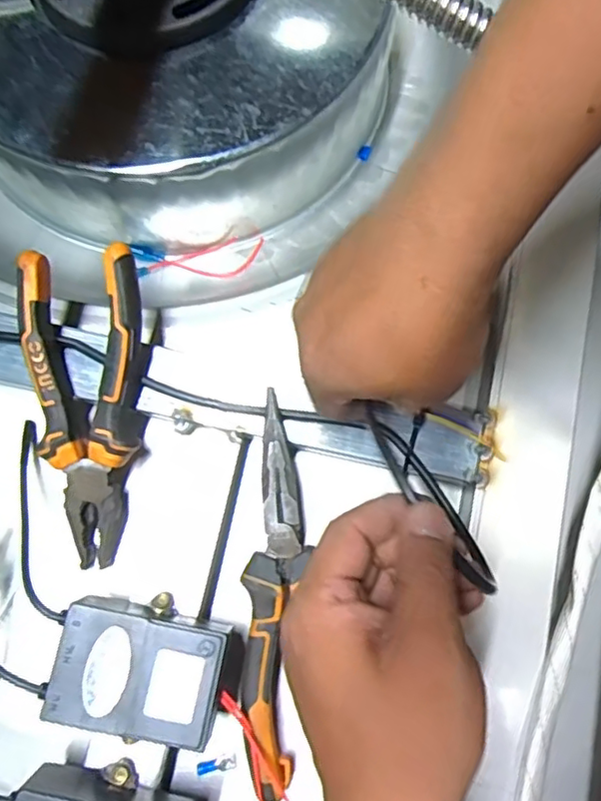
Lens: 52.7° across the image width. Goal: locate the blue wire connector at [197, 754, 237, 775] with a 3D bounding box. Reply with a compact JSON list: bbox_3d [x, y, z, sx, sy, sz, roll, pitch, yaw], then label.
[{"bbox_3d":[-0.044,0.193,0.320,0.021,0.004,0.006,-1,76,-21],"label":"blue wire connector"}]

